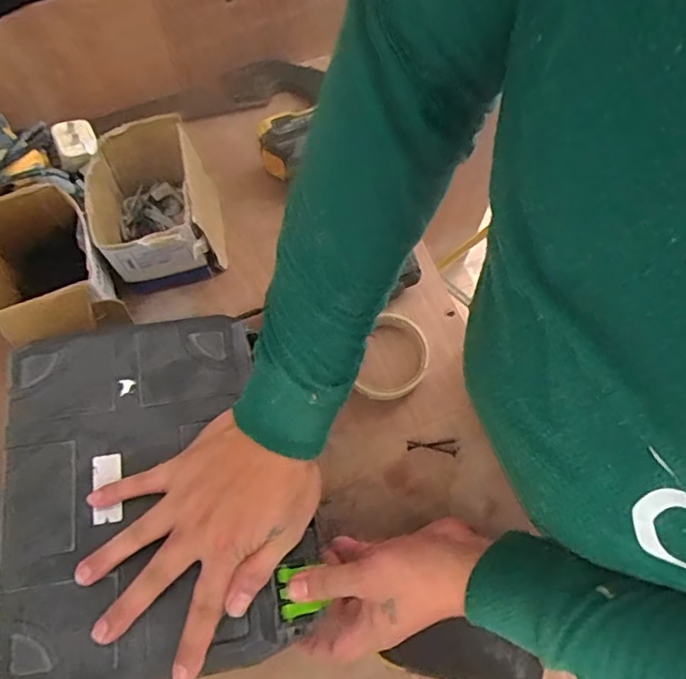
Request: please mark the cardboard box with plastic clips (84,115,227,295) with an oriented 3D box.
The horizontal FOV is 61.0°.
[{"bbox_3d":[-0.194,-0.138,0.614,0.117,0.107,0.149,-14,70,-6],"label":"cardboard box with plastic clips"}]

